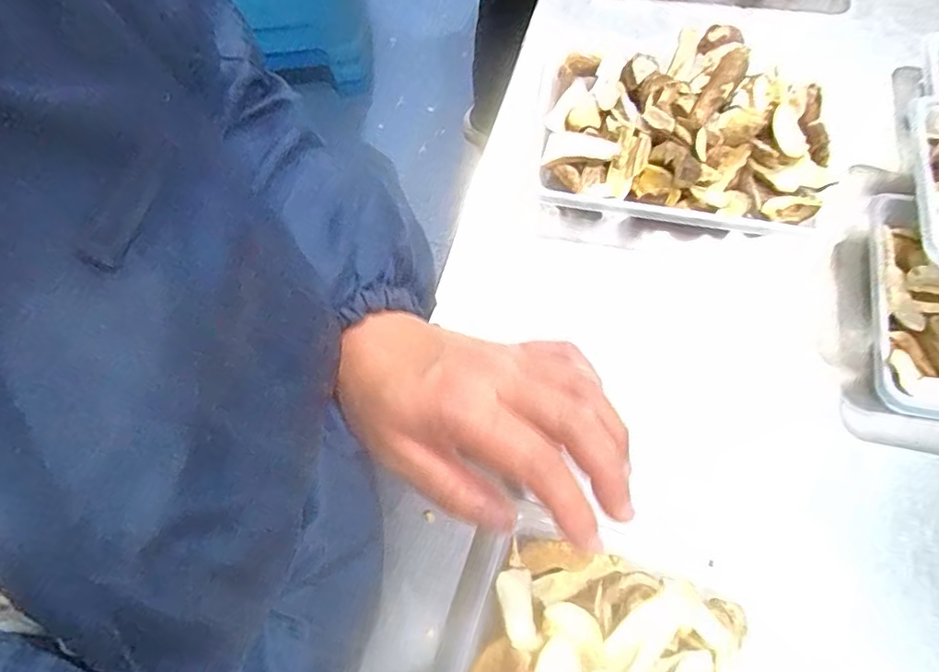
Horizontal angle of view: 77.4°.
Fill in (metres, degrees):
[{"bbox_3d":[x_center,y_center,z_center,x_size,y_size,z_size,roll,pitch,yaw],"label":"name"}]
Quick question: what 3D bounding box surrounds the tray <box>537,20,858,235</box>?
[{"bbox_3d":[0.155,-0.149,0.405,0.198,0.046,0.158,9,70,4],"label":"tray"}]

